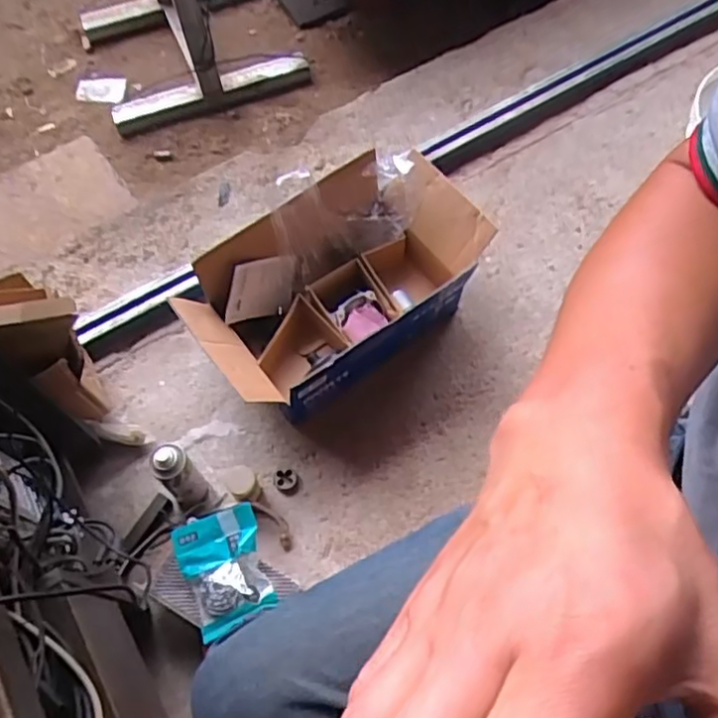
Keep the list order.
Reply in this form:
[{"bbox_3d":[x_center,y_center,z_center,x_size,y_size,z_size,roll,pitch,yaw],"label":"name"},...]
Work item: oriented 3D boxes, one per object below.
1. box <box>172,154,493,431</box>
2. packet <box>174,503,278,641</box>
[{"bbox_3d":[-0.028,-0.104,1.081,0.467,0.247,0.273,-29,66,-12],"label":"box"},{"bbox_3d":[-0.173,0.271,0.860,0.112,0.022,0.146,-27,66,5],"label":"packet"}]

